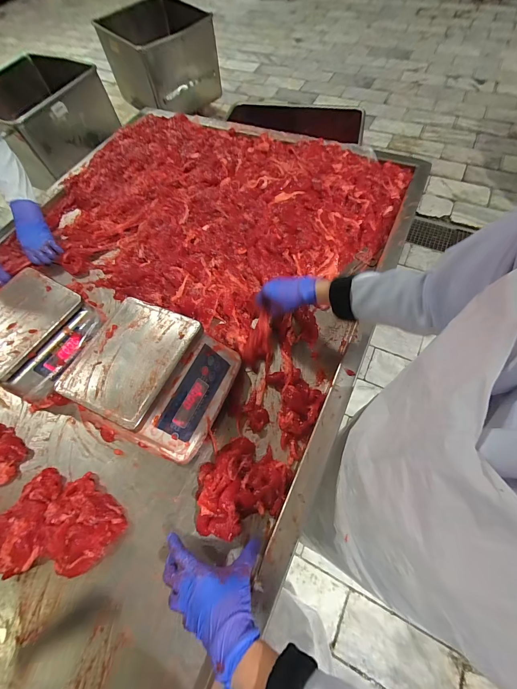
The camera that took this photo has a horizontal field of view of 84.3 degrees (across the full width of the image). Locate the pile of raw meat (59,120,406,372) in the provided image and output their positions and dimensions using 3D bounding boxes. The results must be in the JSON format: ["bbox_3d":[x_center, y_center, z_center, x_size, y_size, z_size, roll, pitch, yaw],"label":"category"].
[{"bbox_3d":[-0.132,-0.391,0.814,0.914,0.070,0.688,26,68,16],"label":"pile of raw meat"}]

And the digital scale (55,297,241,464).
[{"bbox_3d":[-0.190,0.062,0.534,0.240,0.135,0.220,21,67,14],"label":"digital scale"}]

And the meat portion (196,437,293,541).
[{"bbox_3d":[-0.036,0.246,0.485,0.139,0.050,0.157,29,69,17],"label":"meat portion"}]

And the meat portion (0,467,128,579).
[{"bbox_3d":[-0.346,0.302,0.491,0.224,0.063,0.149,-3,63,2],"label":"meat portion"}]

